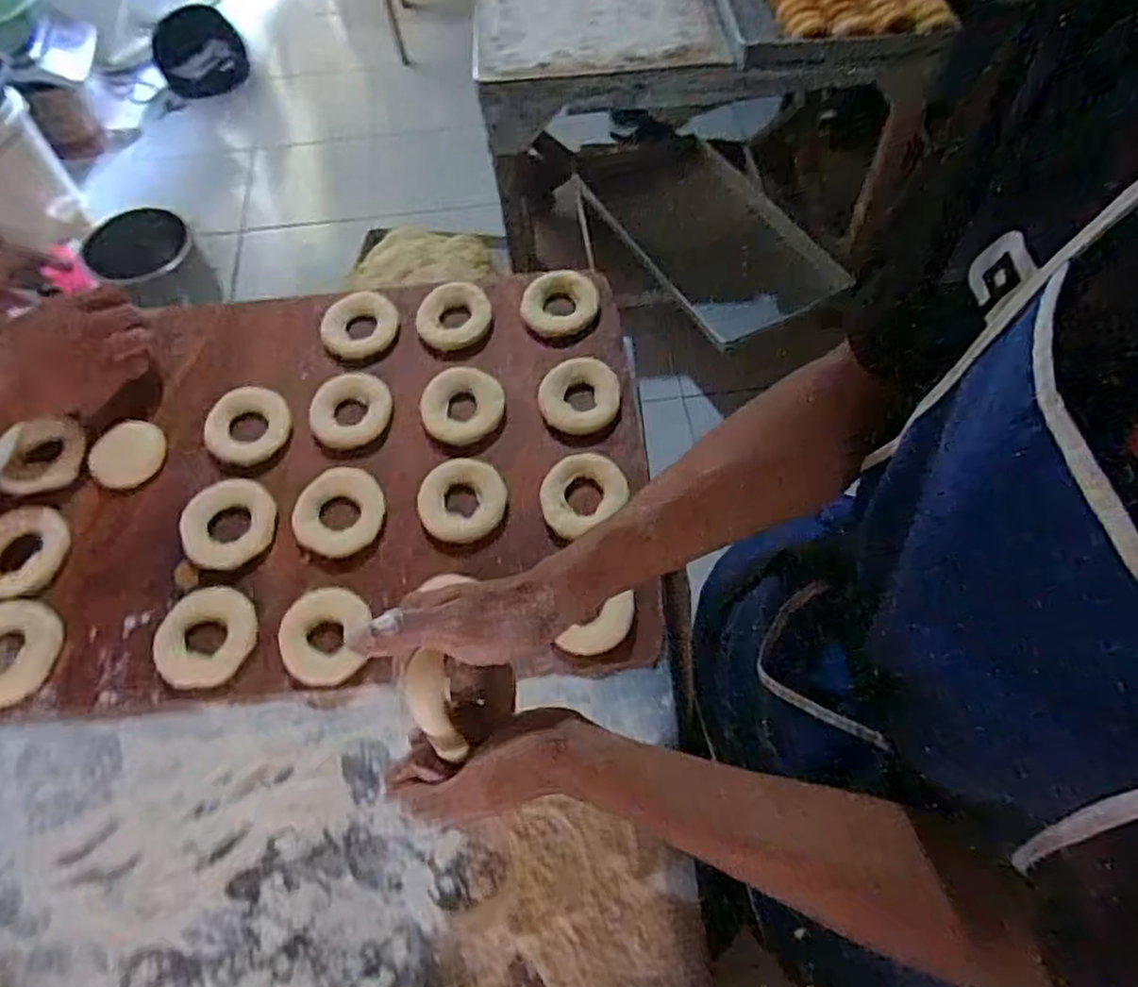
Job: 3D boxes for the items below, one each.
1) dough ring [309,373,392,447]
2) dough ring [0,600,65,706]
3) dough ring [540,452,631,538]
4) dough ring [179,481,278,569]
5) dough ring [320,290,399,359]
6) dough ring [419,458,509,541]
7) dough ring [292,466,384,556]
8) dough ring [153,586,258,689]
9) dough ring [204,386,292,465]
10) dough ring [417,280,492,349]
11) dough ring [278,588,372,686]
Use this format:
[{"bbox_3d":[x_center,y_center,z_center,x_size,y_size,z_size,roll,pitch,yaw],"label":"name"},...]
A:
[{"bbox_3d":[-0.199,-0.077,0.646,0.073,0.018,0.064,-23,63,-10],"label":"dough ring"},{"bbox_3d":[-0.449,0.125,0.556,0.089,0.010,0.082,-1,61,2],"label":"dough ring"},{"bbox_3d":[0.010,-0.002,0.596,0.074,0.017,0.061,-32,64,-14],"label":"dough ring"},{"bbox_3d":[-0.288,0.025,0.599,0.070,0.017,0.076,-9,61,-2],"label":"dough ring"},{"bbox_3d":[-0.205,-0.166,0.692,0.072,0.024,0.061,-20,62,-9],"label":"dough ring"},{"bbox_3d":[-0.090,0.005,0.601,0.069,0.019,0.072,-1,61,2],"label":"dough ring"},{"bbox_3d":[-0.194,0.016,0.600,0.069,0.015,0.078,22,64,14],"label":"dough ring"},{"bbox_3d":[-0.284,0.111,0.555,0.065,0.015,0.077,6,61,5],"label":"dough ring"},{"bbox_3d":[-0.294,-0.059,0.650,0.075,0.024,0.075,-1,61,2],"label":"dough ring"},{"bbox_3d":[-0.113,-0.178,0.698,0.072,0.021,0.076,-1,61,2],"label":"dough ring"},{"bbox_3d":[-0.193,0.111,0.553,0.064,0.014,0.072,0,61,2],"label":"dough ring"}]

